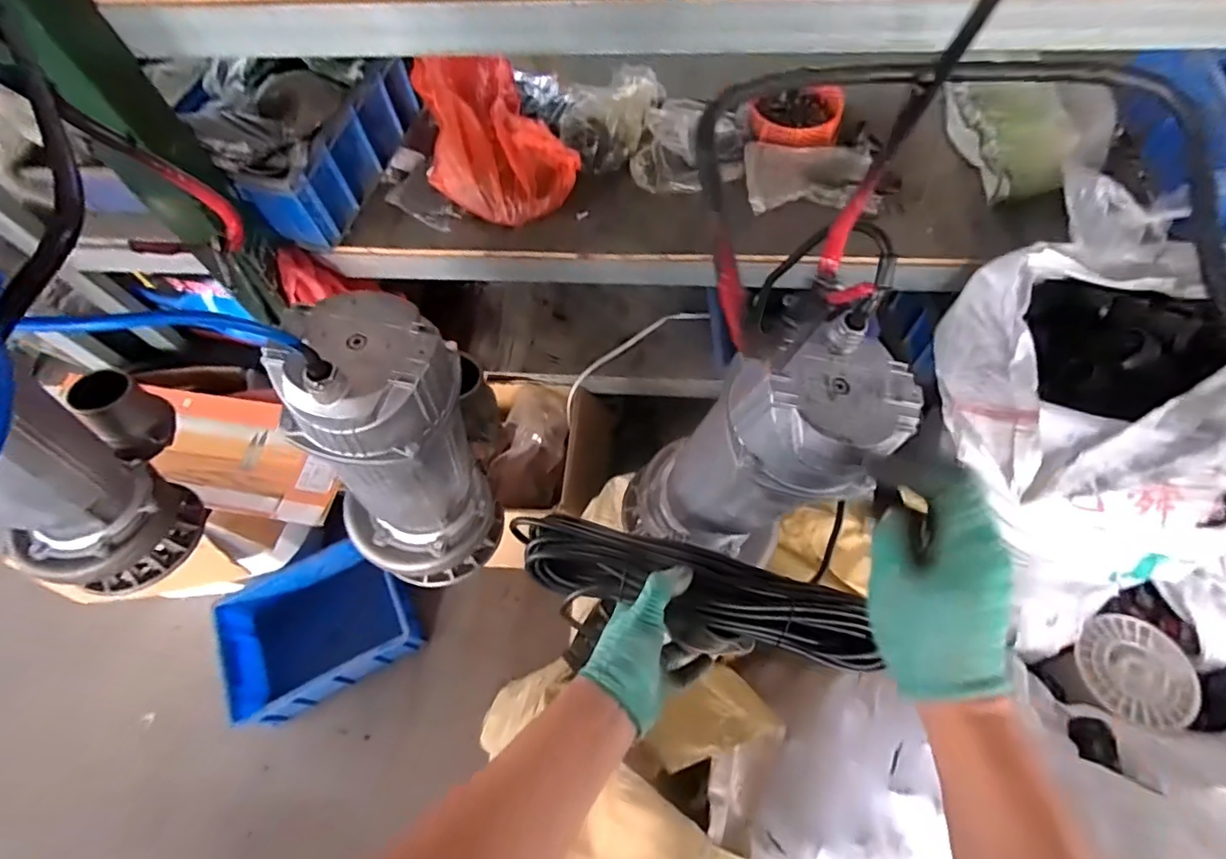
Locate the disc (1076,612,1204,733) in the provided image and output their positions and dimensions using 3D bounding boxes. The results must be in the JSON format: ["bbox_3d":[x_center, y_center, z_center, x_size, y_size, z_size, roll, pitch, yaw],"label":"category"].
[{"bbox_3d":[0.998,0.460,1.072,0.187,0.028,0.202,-1,63,2],"label":"disc"}]

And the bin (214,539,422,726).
[{"bbox_3d":[-0.677,0.472,1.361,0.426,0.183,0.324,-28,65,-11],"label":"bin"}]

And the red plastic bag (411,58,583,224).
[{"bbox_3d":[-0.222,-0.506,0.959,0.227,0.098,0.353,-27,65,-11],"label":"red plastic bag"}]

